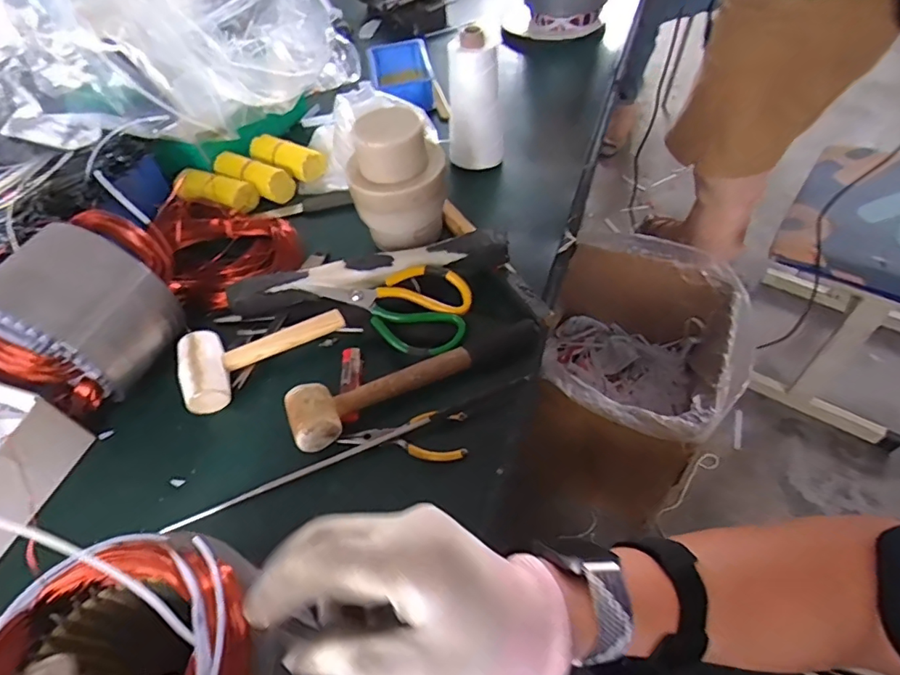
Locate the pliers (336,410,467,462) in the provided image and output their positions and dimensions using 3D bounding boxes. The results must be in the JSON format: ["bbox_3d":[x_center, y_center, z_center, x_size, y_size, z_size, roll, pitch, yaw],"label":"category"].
[{"bbox_3d":[-0.044,0.091,0.495,0.117,0.015,0.046,0,53,5],"label":"pliers"}]

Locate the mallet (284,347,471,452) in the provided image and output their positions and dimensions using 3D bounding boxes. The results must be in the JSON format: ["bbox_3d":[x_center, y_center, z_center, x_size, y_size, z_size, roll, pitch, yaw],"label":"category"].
[{"bbox_3d":[-0.064,0.052,0.511,0.179,0.039,0.058,-21,54,-10],"label":"mallet"}]

